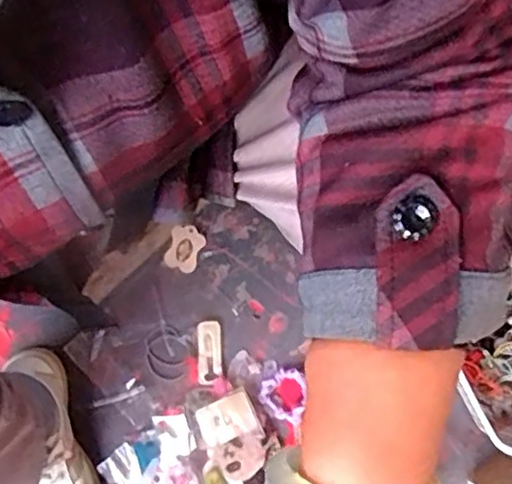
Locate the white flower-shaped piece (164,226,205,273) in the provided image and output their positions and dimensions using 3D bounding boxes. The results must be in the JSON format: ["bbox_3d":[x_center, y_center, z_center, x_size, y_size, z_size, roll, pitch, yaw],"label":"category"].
[{"bbox_3d":[-0.090,0.008,0.806,0.045,0.005,0.055,23,81,-28],"label":"white flower-shaped piece"}]

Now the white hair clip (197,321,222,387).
[{"bbox_3d":[-0.057,0.135,0.781,0.030,0.007,0.076,-1,77,2],"label":"white hair clip"}]

